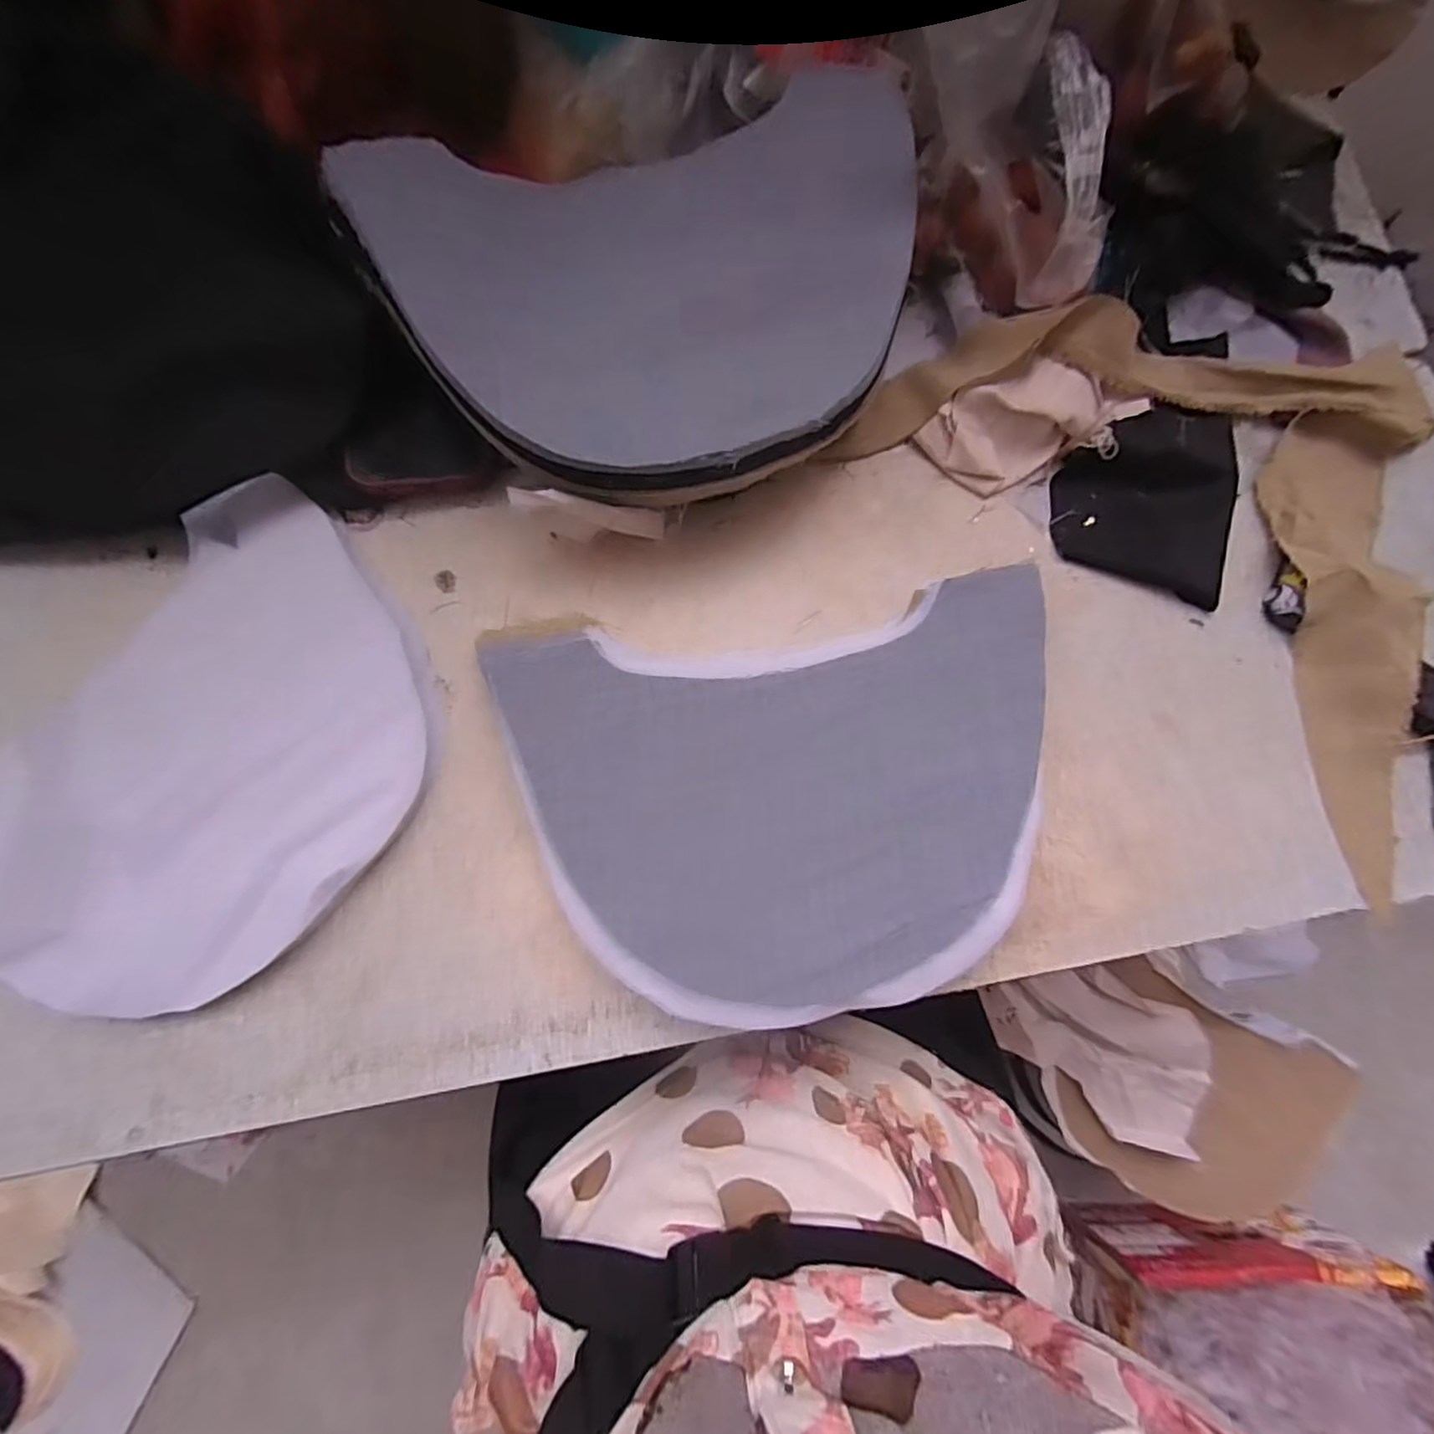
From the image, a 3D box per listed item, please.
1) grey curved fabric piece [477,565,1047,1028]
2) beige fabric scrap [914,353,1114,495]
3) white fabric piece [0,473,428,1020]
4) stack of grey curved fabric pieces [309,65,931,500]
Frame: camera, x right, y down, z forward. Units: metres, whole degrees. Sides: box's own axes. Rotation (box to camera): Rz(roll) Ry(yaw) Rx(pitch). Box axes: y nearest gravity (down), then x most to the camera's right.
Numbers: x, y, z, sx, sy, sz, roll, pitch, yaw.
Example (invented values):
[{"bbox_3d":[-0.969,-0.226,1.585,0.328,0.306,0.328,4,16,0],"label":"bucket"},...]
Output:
[{"bbox_3d":[0.043,0.043,0.349,0.283,0.036,0.203,-8,82,-5],"label":"grey curved fabric piece"},{"bbox_3d":[0.183,-0.178,0.403,0.106,0.026,0.057,-23,81,-7],"label":"beige fabric scrap"},{"bbox_3d":[-0.269,0.028,0.345,0.192,0.015,0.266,41,81,3],"label":"white fabric piece"},{"bbox_3d":[-0.026,-0.215,0.338,0.290,0.039,0.200,-14,80,-5],"label":"stack of grey curved fabric pieces"}]

